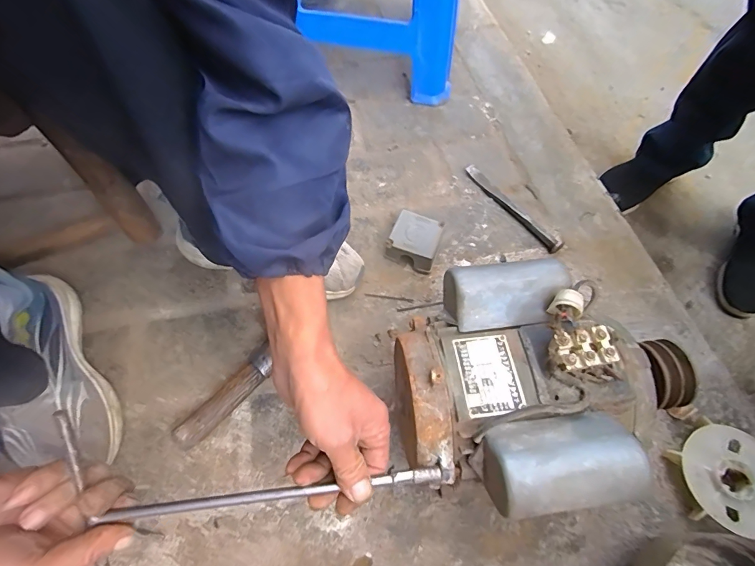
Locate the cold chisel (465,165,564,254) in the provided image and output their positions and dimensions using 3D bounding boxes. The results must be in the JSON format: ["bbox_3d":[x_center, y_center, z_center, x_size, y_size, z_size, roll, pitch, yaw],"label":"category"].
[{"bbox_3d":[0.211,-0.122,0.650,0.023,0.013,0.200,-32,65,-17],"label":"cold chisel"}]

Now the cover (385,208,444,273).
[{"bbox_3d":[0.056,-0.060,0.601,0.076,0.040,0.078,20,62,10],"label":"cover"}]

